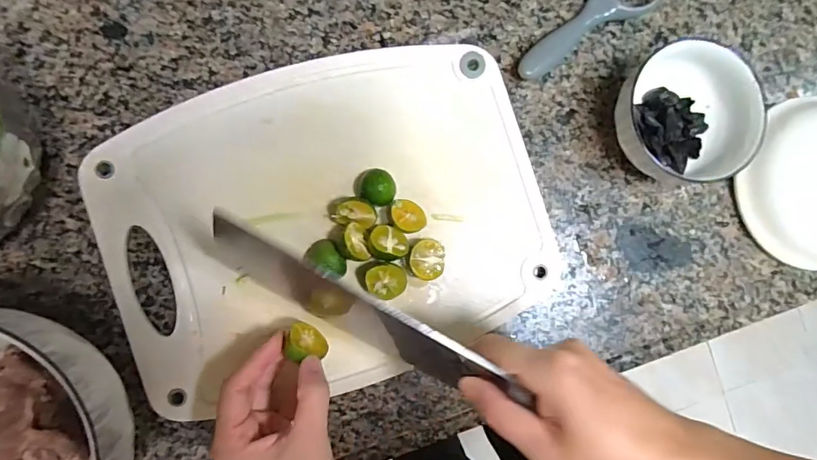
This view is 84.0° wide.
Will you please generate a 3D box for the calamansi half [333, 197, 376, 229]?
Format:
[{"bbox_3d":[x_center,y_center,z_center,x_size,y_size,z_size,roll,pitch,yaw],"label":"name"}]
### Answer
[{"bbox_3d":[-0.042,-0.014,0.357,0.033,0.021,0.021,10,86,-6],"label":"calamansi half"}]

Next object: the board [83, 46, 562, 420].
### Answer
[{"bbox_3d":[-0.061,-0.006,0.364,0.340,0.014,0.245,-20,90,-7],"label":"board"}]

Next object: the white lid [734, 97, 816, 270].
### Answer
[{"bbox_3d":[0.371,-0.038,0.396,0.145,0.055,0.133,0,87,-7],"label":"white lid"}]

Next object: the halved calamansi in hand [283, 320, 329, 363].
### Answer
[{"bbox_3d":[-0.073,0.080,0.331,0.027,0.030,0.025,1,87,-7],"label":"halved calamansi in hand"}]

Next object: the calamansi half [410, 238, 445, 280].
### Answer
[{"bbox_3d":[0.014,0.023,0.362,0.026,0.023,0.031,3,87,-7],"label":"calamansi half"}]

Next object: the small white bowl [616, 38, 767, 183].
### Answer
[{"bbox_3d":[0.231,-0.094,0.378,0.093,0.063,0.101,0,87,-7],"label":"small white bowl"}]

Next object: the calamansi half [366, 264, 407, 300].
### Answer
[{"bbox_3d":[-0.018,0.041,0.359,0.031,0.015,0.027,4,87,-7],"label":"calamansi half"}]

